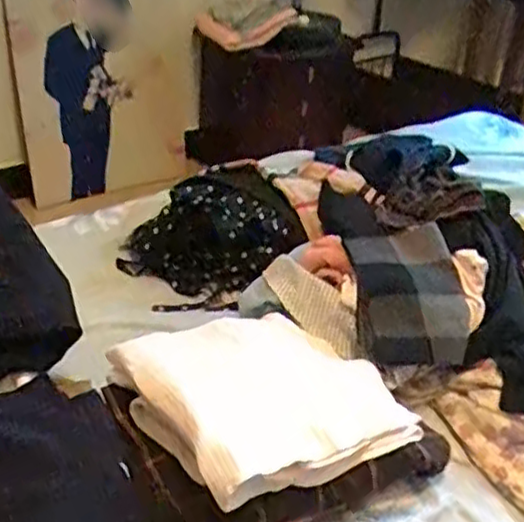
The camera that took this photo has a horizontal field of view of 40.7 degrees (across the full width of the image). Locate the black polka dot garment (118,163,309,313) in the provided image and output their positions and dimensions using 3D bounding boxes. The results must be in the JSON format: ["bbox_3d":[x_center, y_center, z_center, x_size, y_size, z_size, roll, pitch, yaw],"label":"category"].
[{"bbox_3d":[-0.086,-0.047,1.171,0.198,0.168,0.241,27,38,33],"label":"black polka dot garment"}]

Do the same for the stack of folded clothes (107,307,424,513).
[{"bbox_3d":[0.007,0.144,0.850,0.299,0.079,0.276,-16,36,-30],"label":"stack of folded clothes"}]

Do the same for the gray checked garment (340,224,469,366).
[{"bbox_3d":[0.211,0.046,0.980,0.144,0.026,0.200,-8,66,-8],"label":"gray checked garment"}]

